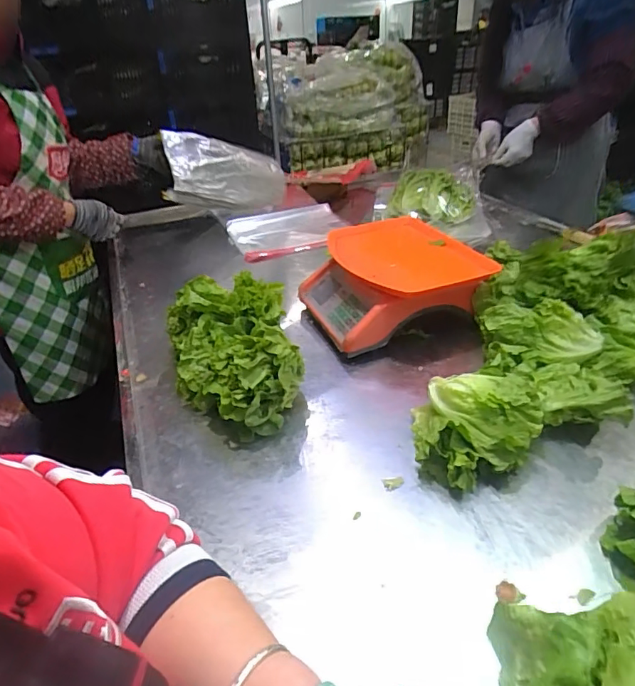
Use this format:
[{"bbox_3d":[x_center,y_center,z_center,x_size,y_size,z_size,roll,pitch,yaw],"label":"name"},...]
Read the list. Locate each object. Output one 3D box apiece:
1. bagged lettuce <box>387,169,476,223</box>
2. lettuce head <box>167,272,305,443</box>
[{"bbox_3d":[0.313,-0.407,1.341,0.218,0.110,0.135,7,34,17],"label":"bagged lettuce"},{"bbox_3d":[-0.133,0.010,0.747,0.184,0.143,0.288,-12,34,-13],"label":"lettuce head"}]

